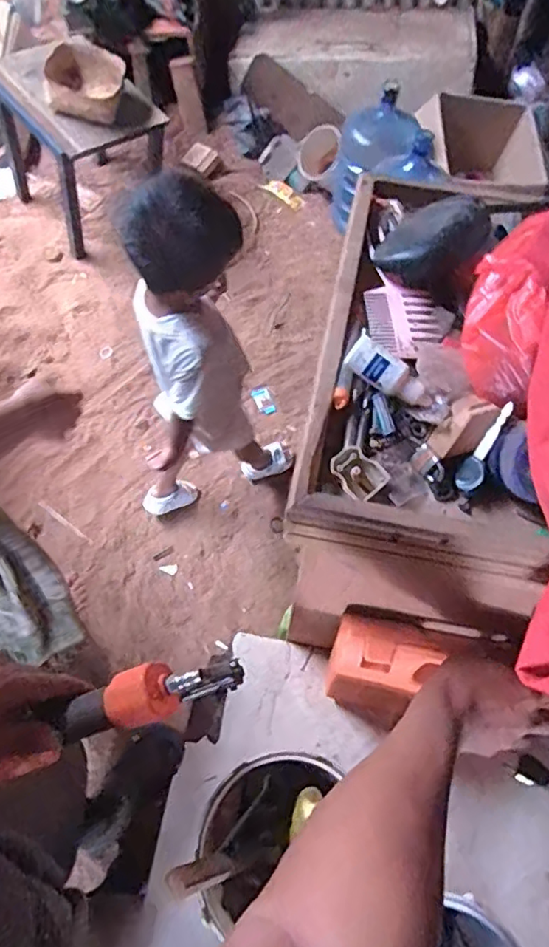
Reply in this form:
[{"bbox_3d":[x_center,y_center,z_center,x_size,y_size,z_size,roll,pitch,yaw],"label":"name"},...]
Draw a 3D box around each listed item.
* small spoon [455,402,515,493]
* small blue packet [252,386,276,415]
[{"bbox_3d":[0.174,-0.021,0.462,0.019,0.011,0.078,31,94,16],"label":"small spoon"},{"bbox_3d":[-0.035,-0.235,1.809,0.056,0.022,0.108,-19,64,-8],"label":"small blue packet"}]

